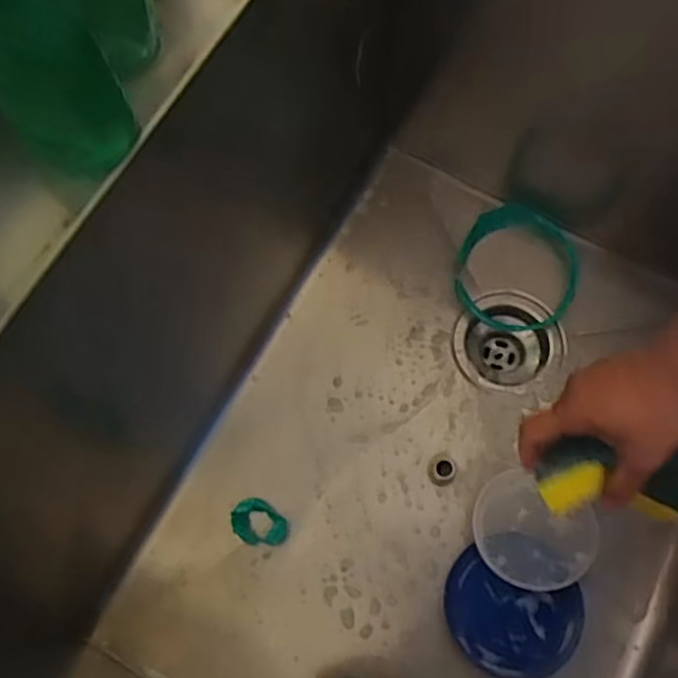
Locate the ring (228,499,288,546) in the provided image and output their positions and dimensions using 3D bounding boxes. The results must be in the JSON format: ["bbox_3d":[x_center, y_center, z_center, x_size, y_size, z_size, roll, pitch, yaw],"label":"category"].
[{"bbox_3d":[-0.075,0.177,0.627,0.053,0.027,0.039,25,74,8],"label":"ring"}]

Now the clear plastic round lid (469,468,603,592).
[{"bbox_3d":[0.178,0.179,0.606,0.108,0.007,0.097,25,65,21],"label":"clear plastic round lid"}]

